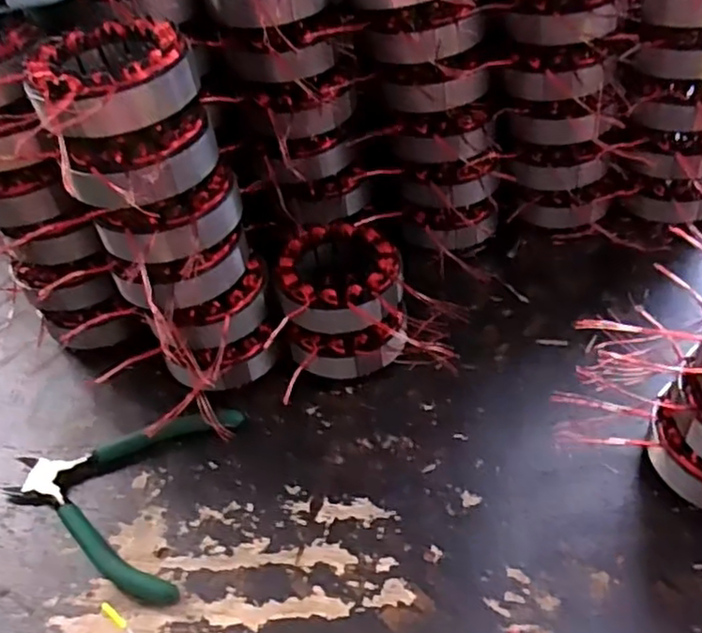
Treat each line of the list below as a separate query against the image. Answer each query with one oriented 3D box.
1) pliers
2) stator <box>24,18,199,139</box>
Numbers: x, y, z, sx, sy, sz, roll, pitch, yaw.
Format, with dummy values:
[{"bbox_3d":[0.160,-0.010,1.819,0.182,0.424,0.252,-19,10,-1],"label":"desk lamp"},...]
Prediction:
[{"bbox_3d":[-0.149,0.104,0.416,0.129,0.019,0.125,4,48,11],"label":"pliers"},{"bbox_3d":[-0.131,-0.130,0.361,0.083,0.033,0.079,-26,48,-17],"label":"stator"}]

